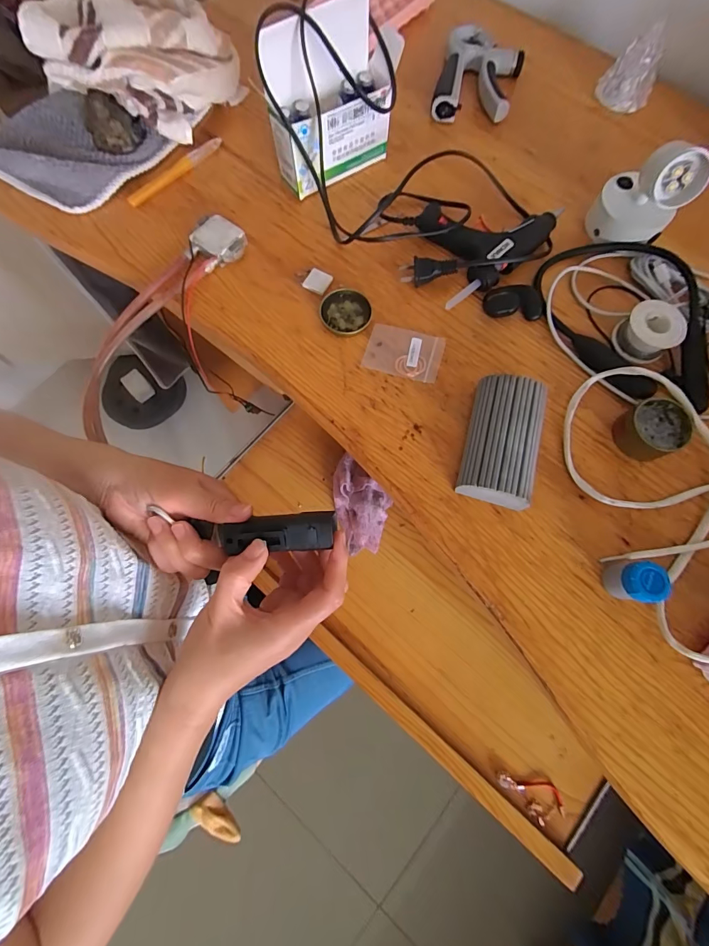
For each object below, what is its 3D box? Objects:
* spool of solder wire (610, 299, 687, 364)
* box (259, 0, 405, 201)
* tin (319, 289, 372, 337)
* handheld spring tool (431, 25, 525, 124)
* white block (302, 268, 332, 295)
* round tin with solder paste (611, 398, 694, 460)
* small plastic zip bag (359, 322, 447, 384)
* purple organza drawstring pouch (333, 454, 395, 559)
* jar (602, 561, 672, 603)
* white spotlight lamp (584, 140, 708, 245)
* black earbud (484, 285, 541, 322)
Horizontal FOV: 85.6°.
[{"bbox_3d":[0.280,-0.134,0.365,0.046,0.033,0.048,0,74,0],"label":"spool of solder wire"},{"bbox_3d":[-0.022,-0.367,0.383,0.126,0.120,0.065,-36,77,-10],"label":"box"},{"bbox_3d":[-0.009,-0.162,0.385,0.050,0.005,0.052,0,74,0],"label":"tin"},{"bbox_3d":[0.150,-0.478,0.463,0.092,0.028,0.149,13,74,4],"label":"handheld spring tool"},{"bbox_3d":[-0.038,-0.197,0.394,0.025,0.004,0.025,25,75,7],"label":"white block"},{"bbox_3d":[0.260,-0.038,0.335,0.046,0.027,0.046,0,74,0],"label":"round tin with solder paste"},{"bbox_3d":[0.048,-0.117,0.374,0.071,0.004,0.049,15,74,4],"label":"small plastic zip bag"},{"bbox_3d":[0.009,0.033,0.430,0.061,0.029,0.108,-3,74,-1],"label":"purple organza drawstring pouch"},{"bbox_3d":[0.217,0.085,0.298,0.026,0.040,0.028,-1,74,-1],"label":"jar"},{"bbox_3d":[0.279,-0.271,0.363,0.071,0.094,0.074,32,76,9],"label":"white spotlight lamp"},{"bbox_3d":[0.158,-0.171,0.384,0.055,0.014,0.035,4,74,1],"label":"black earbud"}]

